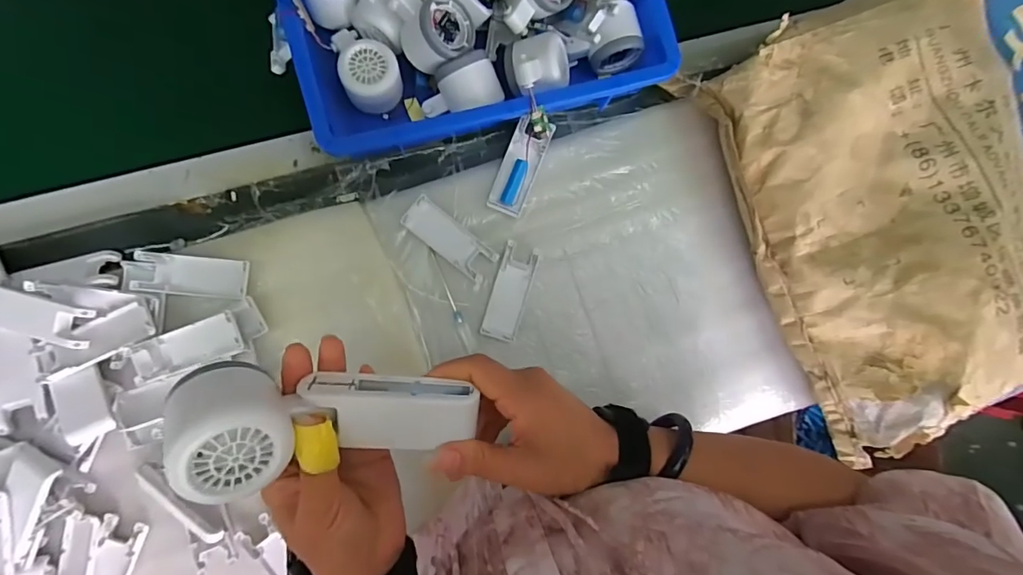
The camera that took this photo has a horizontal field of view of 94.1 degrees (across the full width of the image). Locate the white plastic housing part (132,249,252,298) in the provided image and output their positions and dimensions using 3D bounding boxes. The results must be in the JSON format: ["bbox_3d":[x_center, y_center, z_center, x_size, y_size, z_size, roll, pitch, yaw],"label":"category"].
[{"bbox_3d":[-0.315,-0.011,0.475,0.105,0.020,0.039,6,87,-6],"label":"white plastic housing part"}]

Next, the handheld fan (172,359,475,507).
[{"bbox_3d":[-0.100,0.078,0.271,0.156,0.040,0.065,1,87,-21],"label":"handheld fan"}]

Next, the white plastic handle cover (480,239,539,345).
[{"bbox_3d":[-0.001,0.005,0.517,0.040,0.005,0.103,17,86,-5],"label":"white plastic handle cover"}]

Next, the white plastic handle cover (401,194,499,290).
[{"bbox_3d":[-0.066,-0.051,0.514,0.106,0.010,0.040,40,84,-3],"label":"white plastic handle cover"}]

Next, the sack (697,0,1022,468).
[{"bbox_3d":[0.614,-0.146,0.545,0.727,0.101,0.477,-21,90,-7],"label":"sack"}]

